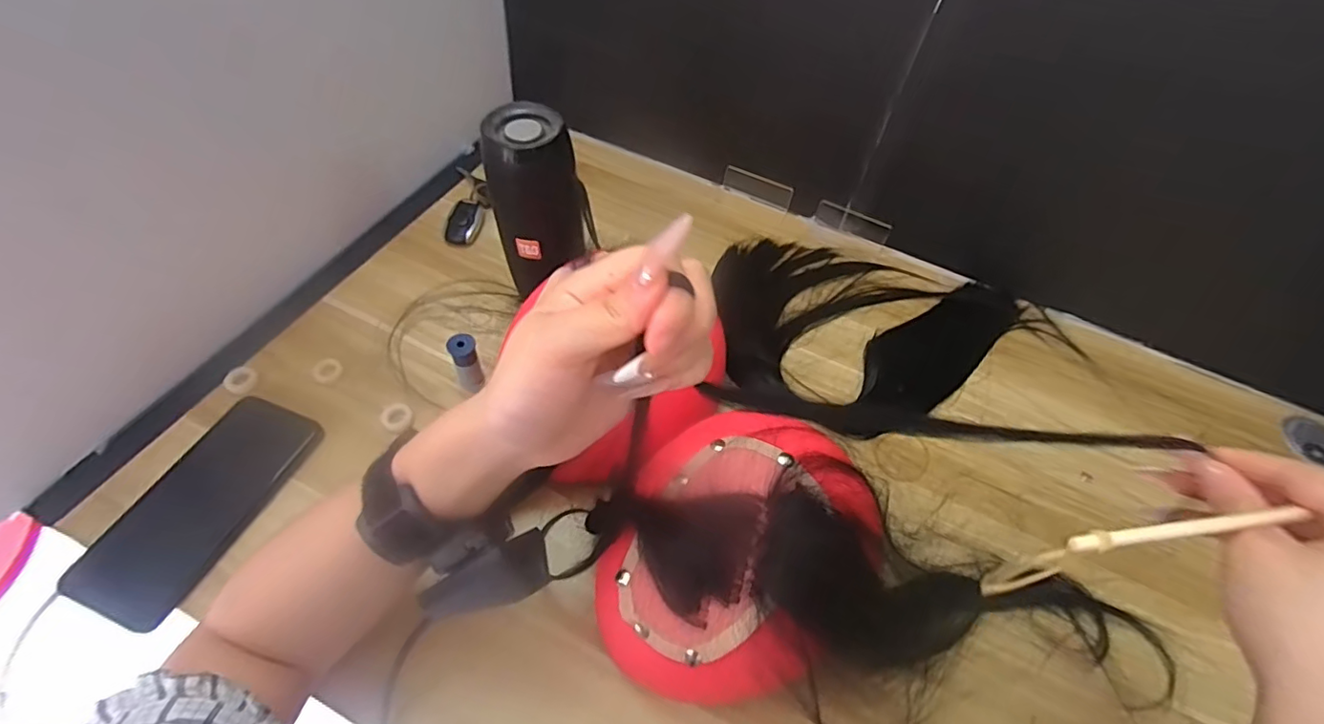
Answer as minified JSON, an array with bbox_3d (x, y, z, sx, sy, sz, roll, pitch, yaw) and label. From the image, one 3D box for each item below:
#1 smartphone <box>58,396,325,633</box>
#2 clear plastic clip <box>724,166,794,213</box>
[{"bbox_3d":[-0.330,0.100,0.410,0.081,0.010,0.162,18,54,8],"label":"smartphone"},{"bbox_3d":[0.111,-0.200,0.658,0.081,0.027,0.013,24,55,11],"label":"clear plastic clip"}]

